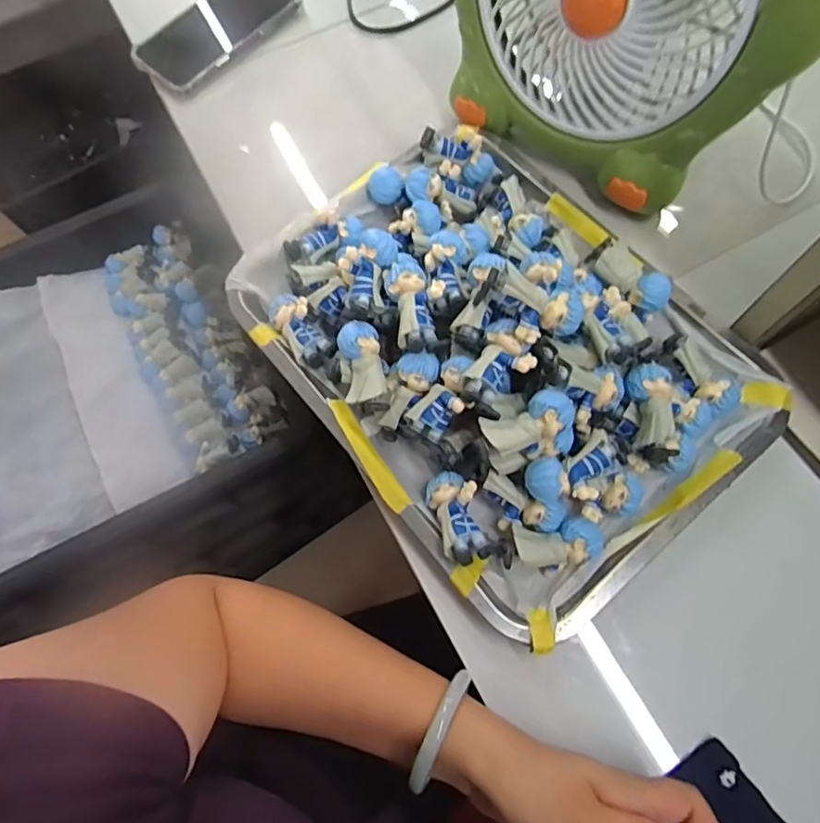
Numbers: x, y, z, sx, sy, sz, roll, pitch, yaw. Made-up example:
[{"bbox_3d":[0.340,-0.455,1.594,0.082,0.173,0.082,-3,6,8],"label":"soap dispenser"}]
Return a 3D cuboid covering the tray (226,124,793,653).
[{"bbox_3d":[0.056,-0.053,0.373,0.256,0.072,0.339,-39,72,-12],"label":"tray"}]

